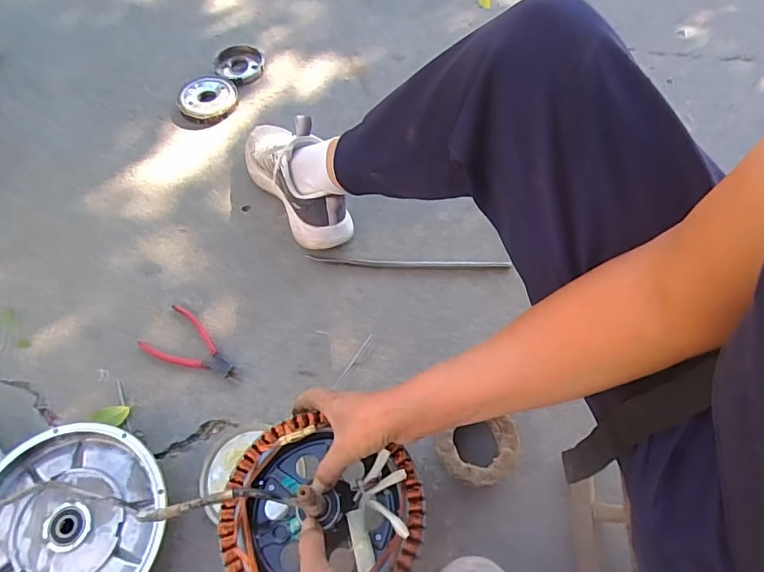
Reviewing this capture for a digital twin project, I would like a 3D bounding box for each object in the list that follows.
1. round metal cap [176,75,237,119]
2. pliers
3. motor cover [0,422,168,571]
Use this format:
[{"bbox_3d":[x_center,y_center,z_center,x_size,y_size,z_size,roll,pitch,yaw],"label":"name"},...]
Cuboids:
[{"bbox_3d":[-0.314,-0.345,0.888,0.100,0.012,0.099,-12,65,-7],"label":"round metal cap"},{"bbox_3d":[-0.254,0.091,0.672,0.141,0.008,0.075,34,68,15],"label":"pliers"},{"bbox_3d":[-0.359,0.272,0.567,0.219,0.050,0.208,-40,71,-18],"label":"motor cover"}]

